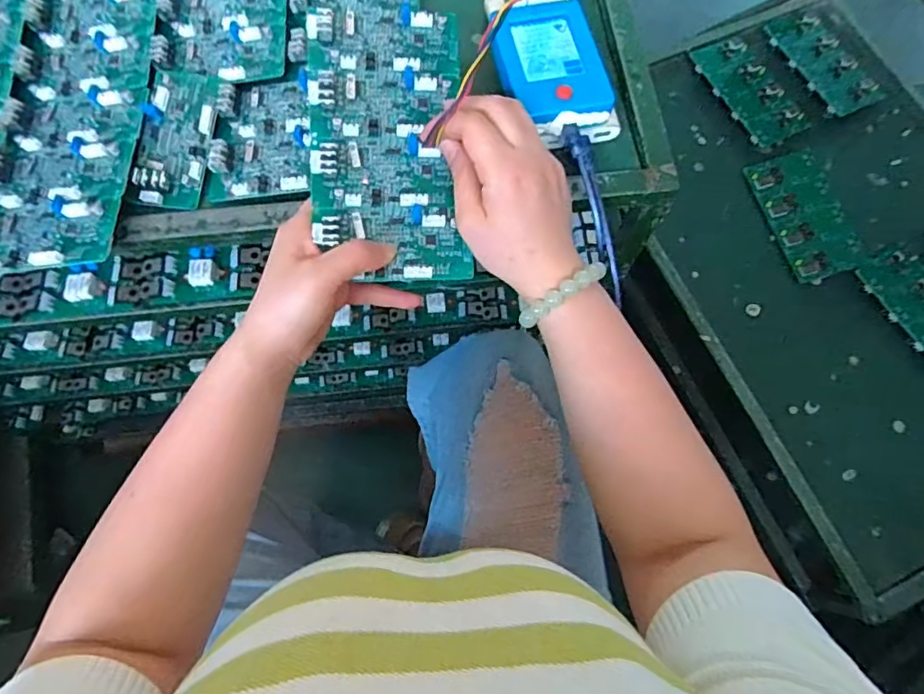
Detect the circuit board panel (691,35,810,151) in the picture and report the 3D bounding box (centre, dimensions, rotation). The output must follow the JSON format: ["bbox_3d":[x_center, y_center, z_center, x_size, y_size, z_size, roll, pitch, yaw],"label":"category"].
[{"bbox_3d":[0.461,-0.415,0.892,0.101,0.009,0.202,-26,74,-8],"label":"circuit board panel"}]

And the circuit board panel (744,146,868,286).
[{"bbox_3d":[0.512,-0.197,0.822,0.108,0.015,0.197,-14,73,-4],"label":"circuit board panel"}]

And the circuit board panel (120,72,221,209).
[{"bbox_3d":[-0.207,-0.151,0.403,0.048,0.018,0.105,5,73,2],"label":"circuit board panel"}]

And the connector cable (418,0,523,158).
[{"bbox_3d":[0.010,-0.177,0.346,0.022,0.029,0.132,37,108,11],"label":"connector cable"}]

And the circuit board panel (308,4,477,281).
[{"bbox_3d":[-0.049,-0.142,0.374,0.101,0.025,0.194,-6,82,-2],"label":"circuit board panel"}]

